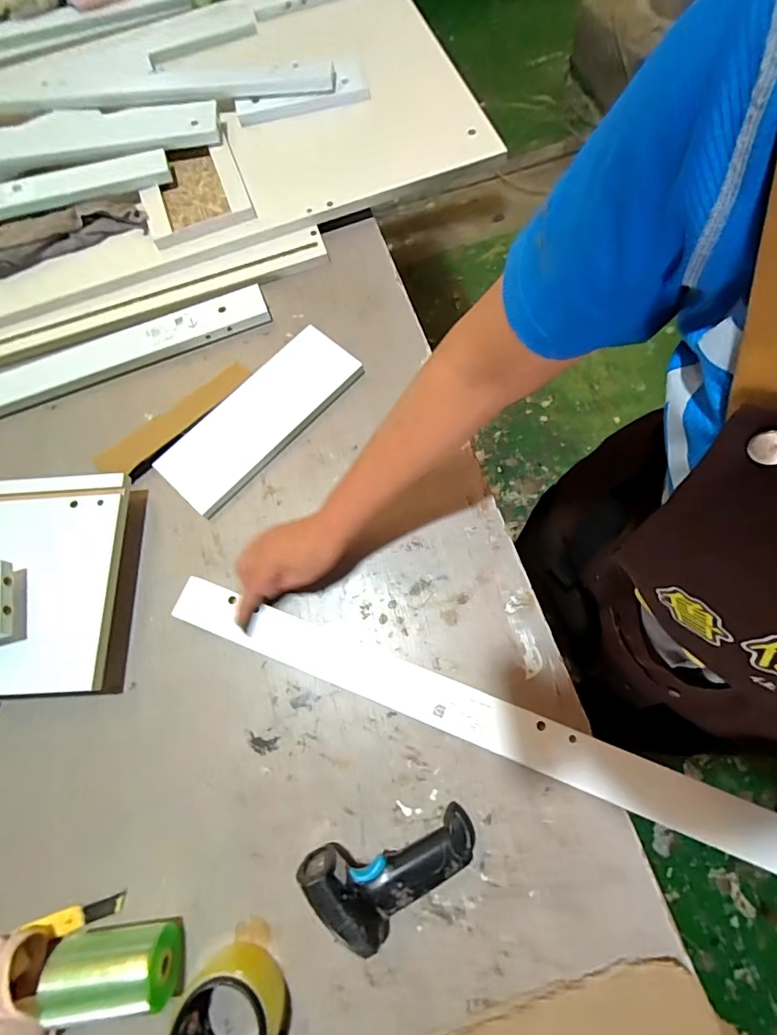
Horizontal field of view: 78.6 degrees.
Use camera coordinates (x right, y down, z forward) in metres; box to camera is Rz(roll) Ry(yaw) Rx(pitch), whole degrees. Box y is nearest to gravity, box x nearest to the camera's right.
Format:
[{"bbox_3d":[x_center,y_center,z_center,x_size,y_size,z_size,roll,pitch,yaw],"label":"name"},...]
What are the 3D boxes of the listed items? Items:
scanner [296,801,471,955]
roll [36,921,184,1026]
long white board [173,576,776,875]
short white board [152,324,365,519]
[{"bbox_3d":[0.007,0.332,0.428,0.163,0.062,0.083,-17,72,-2],"label":"scanner"},{"bbox_3d":[-0.238,0.394,0.411,0.105,0.046,0.059,-6,72,1],"label":"roll"},{"bbox_3d":[0.130,0.213,0.463,0.761,0.022,0.046,19,73,11],"label":"long white board"},{"bbox_3d":[-0.167,-0.133,0.623,0.106,0.024,0.277,41,79,14],"label":"short white board"}]

